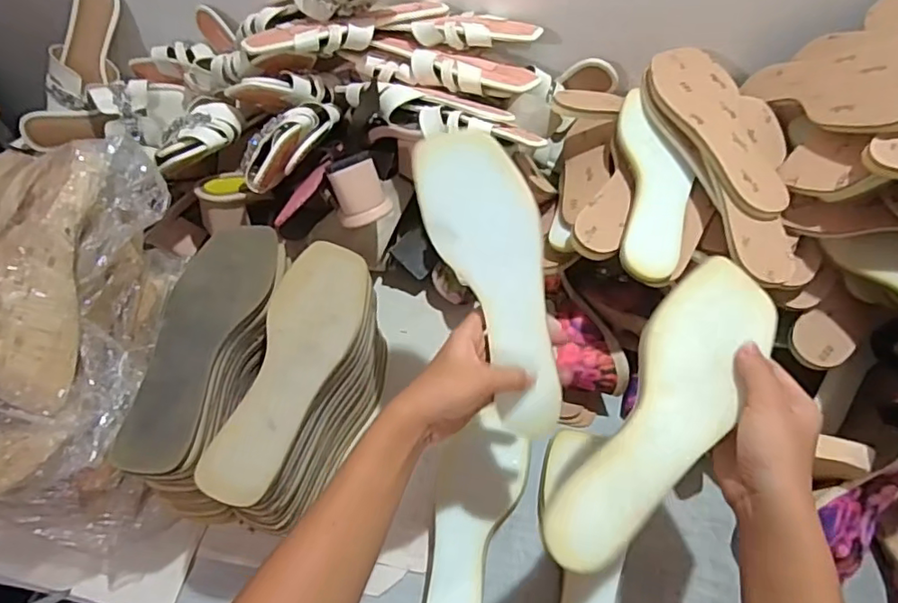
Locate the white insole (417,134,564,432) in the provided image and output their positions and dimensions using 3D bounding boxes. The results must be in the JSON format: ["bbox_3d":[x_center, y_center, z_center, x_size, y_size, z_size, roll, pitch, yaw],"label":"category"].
[{"bbox_3d":[0.043,-0.019,0.446,0.081,0.006,0.239,-21,85,5],"label":"white insole"}]

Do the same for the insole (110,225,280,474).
[{"bbox_3d":[-0.214,0.028,0.488,0.074,0.008,0.233,6,58,5],"label":"insole"}]

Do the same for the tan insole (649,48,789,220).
[{"bbox_3d":[0.262,-0.177,0.557,0.082,0.014,0.235,-4,56,-7],"label":"tan insole"}]

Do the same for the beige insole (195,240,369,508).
[{"bbox_3d":[-0.130,0.048,0.482,0.083,0.011,0.237,6,57,9],"label":"beige insole"}]

